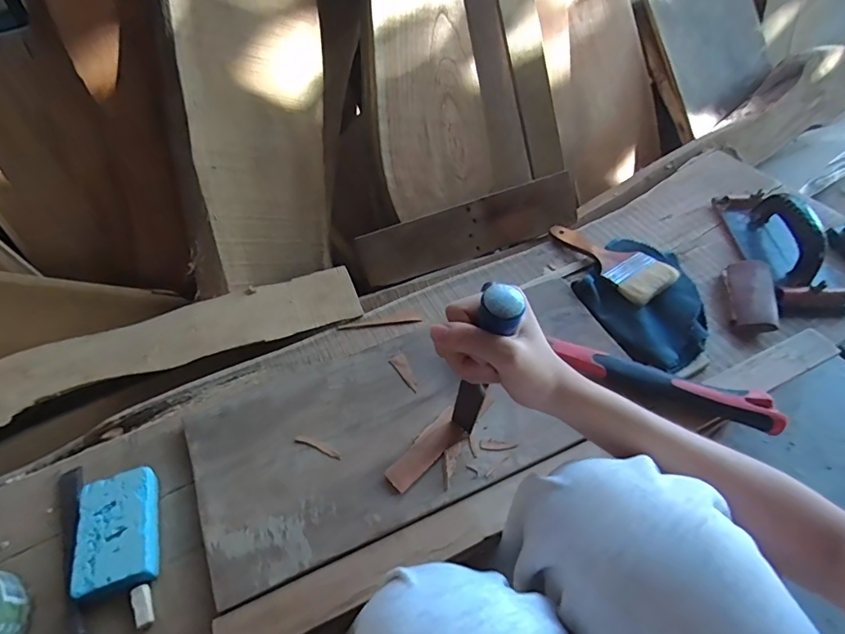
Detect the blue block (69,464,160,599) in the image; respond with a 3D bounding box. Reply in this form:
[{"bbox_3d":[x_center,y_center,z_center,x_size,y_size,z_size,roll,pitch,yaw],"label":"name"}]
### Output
[{"bbox_3d":[-0.277,0.194,0.419,0.060,0.023,0.099,-17,49,-11],"label":"blue block"}]

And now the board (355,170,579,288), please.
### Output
[{"bbox_3d":[0.079,-0.132,0.703,0.348,0.089,0.030,-21,21,-10],"label":"board"}]

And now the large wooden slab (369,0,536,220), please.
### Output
[{"bbox_3d":[0.019,-0.439,0.620,0.220,0.549,0.034,-12,19,-6],"label":"large wooden slab"}]

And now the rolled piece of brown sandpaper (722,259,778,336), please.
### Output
[{"bbox_3d":[0.414,-0.026,0.583,0.048,0.032,0.107,10,49,13],"label":"rolled piece of brown sandpaper"}]

